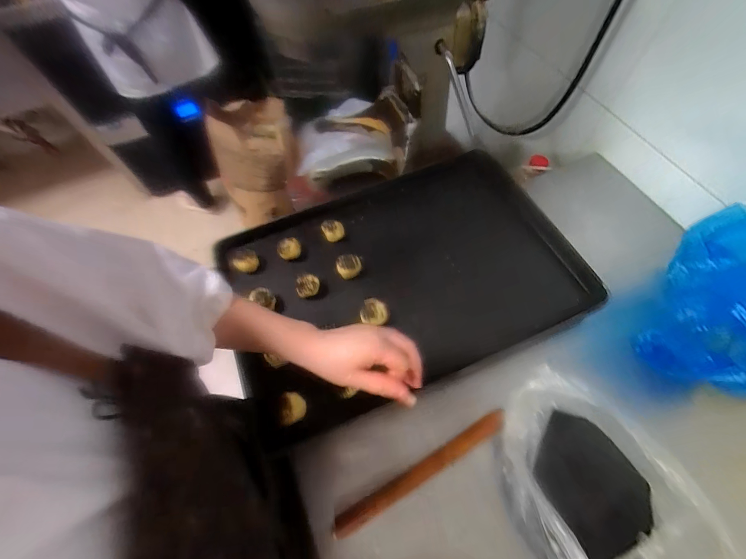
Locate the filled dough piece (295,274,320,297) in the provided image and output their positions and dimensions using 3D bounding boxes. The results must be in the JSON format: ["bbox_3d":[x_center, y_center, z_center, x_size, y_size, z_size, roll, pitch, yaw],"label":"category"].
[{"bbox_3d":[-0.114,0.013,0.580,0.038,0.032,0.031,-6,63,-1],"label":"filled dough piece"}]

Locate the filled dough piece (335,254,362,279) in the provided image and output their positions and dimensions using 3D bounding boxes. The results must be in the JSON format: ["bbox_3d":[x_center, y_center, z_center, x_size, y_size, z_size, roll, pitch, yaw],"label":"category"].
[{"bbox_3d":[-0.043,-0.024,0.593,0.043,0.038,0.032,-9,63,-2],"label":"filled dough piece"}]

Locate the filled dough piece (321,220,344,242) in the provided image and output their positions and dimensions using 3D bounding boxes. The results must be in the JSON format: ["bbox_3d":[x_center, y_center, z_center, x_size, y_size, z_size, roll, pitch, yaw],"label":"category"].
[{"bbox_3d":[-0.076,-0.094,0.631,0.039,0.035,0.028,-18,64,-7],"label":"filled dough piece"}]

